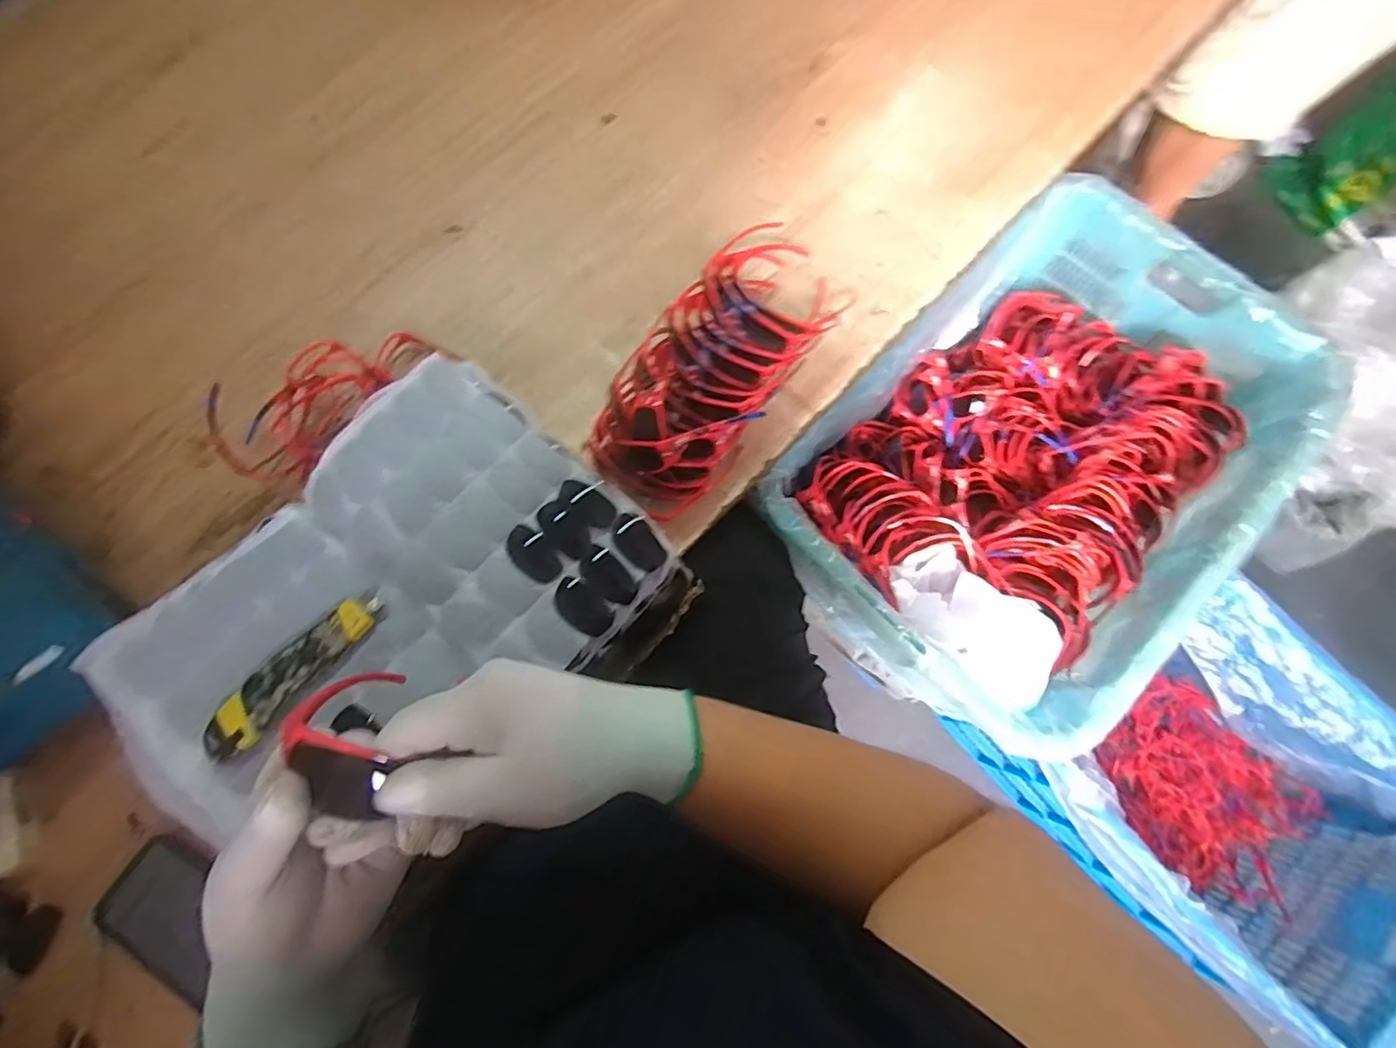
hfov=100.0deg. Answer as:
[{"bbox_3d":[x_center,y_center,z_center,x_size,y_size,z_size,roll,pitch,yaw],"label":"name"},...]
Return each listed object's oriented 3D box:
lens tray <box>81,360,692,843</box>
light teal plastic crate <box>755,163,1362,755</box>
[{"bbox_3d":[-0.251,0.073,0.480,0.289,0.046,0.397,41,78,9],"label":"lens tray"},{"bbox_3d":[0.441,-0.083,0.787,0.446,0.197,0.661,43,79,9],"label":"light teal plastic crate"}]

